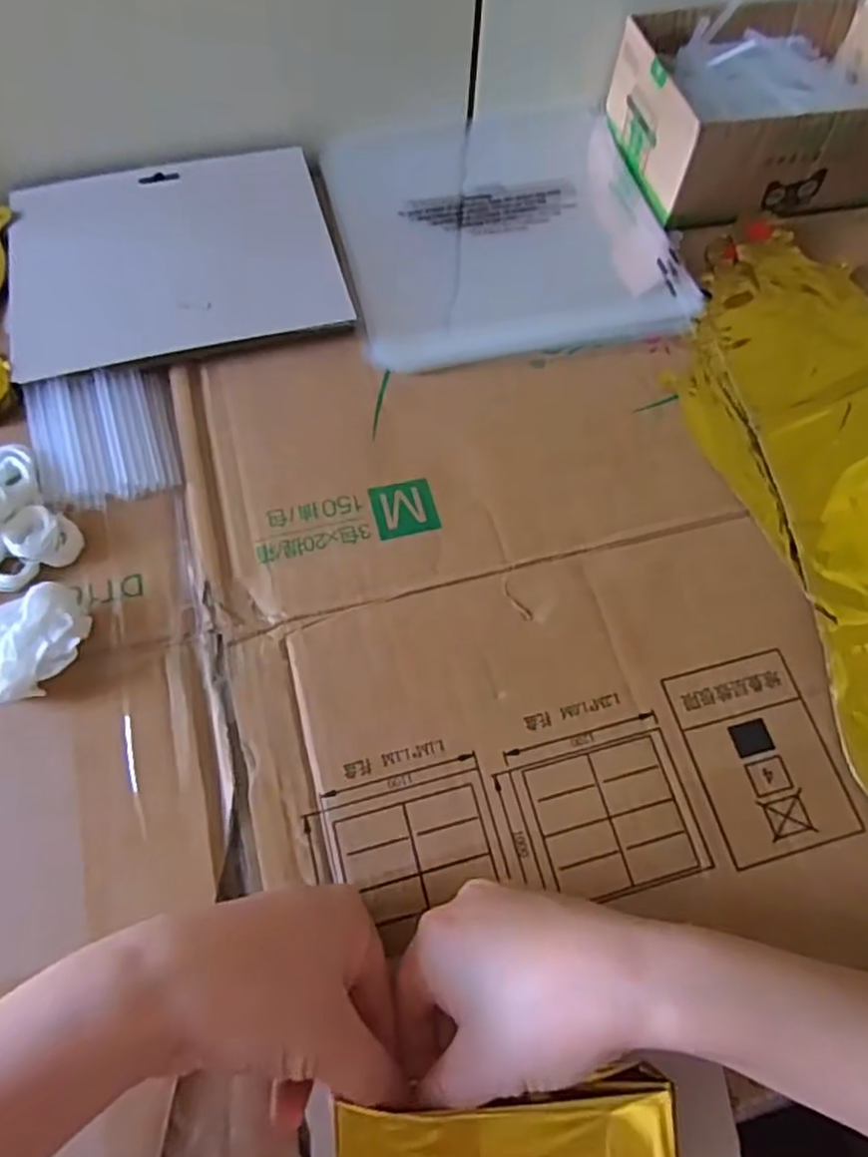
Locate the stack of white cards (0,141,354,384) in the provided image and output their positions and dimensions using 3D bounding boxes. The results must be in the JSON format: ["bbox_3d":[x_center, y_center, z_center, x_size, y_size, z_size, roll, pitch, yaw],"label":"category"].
[{"bbox_3d":[-0.159,-0.199,0.432,0.194,0.010,0.155,-13,66,-8],"label":"stack of white cards"}]

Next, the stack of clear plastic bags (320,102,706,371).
[{"bbox_3d":[0.043,-0.243,0.475,0.213,0.017,0.233,-9,66,-7],"label":"stack of clear plastic bags"}]

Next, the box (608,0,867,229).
[{"bbox_3d":[0.235,-0.328,0.487,0.193,0.065,0.139,-12,66,-8],"label":"box"}]

